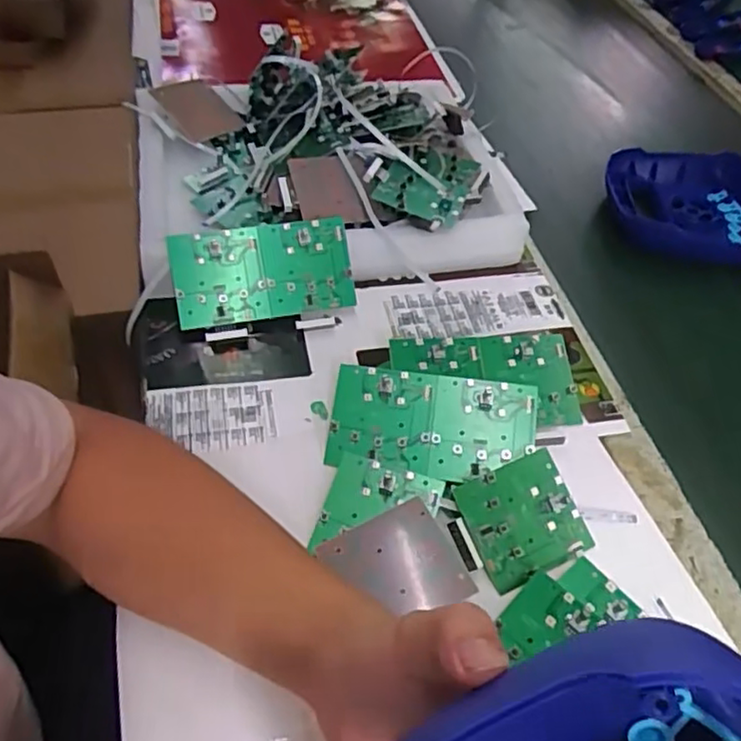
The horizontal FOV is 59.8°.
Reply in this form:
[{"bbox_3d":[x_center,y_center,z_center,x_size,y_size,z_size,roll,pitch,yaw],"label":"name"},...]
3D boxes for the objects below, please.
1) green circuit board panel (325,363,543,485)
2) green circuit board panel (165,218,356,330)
[{"bbox_3d":[0.045,0.040,0.479,0.150,0.010,0.077,6,72,7],"label":"green circuit board panel"},{"bbox_3d":[-0.091,-0.084,0.553,0.149,0.011,0.079,-10,91,-12],"label":"green circuit board panel"}]

